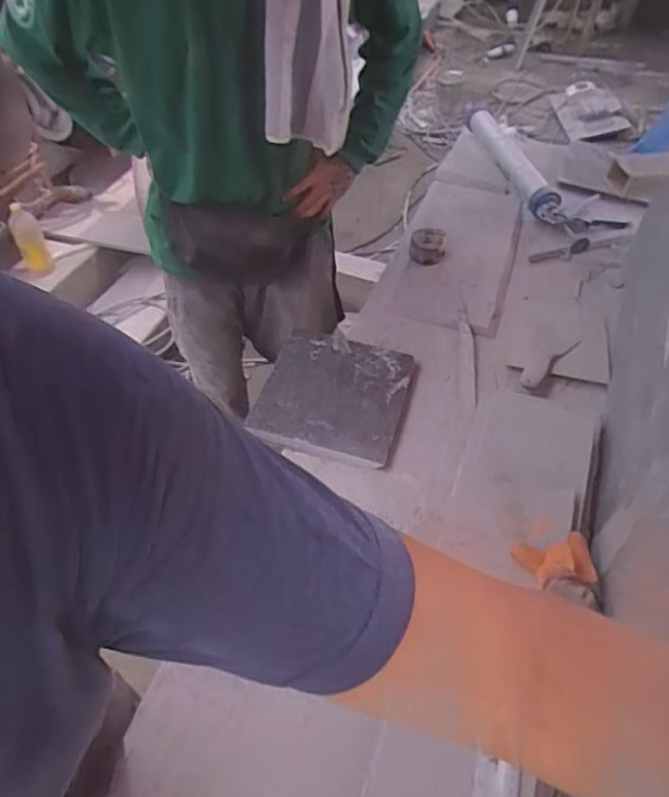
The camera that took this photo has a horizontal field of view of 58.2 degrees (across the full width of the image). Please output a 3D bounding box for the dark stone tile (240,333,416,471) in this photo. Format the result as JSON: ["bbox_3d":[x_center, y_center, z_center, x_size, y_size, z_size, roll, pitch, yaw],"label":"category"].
[{"bbox_3d":[-0.001,-0.010,0.941,0.217,0.020,0.235,10,45,13],"label":"dark stone tile"}]

